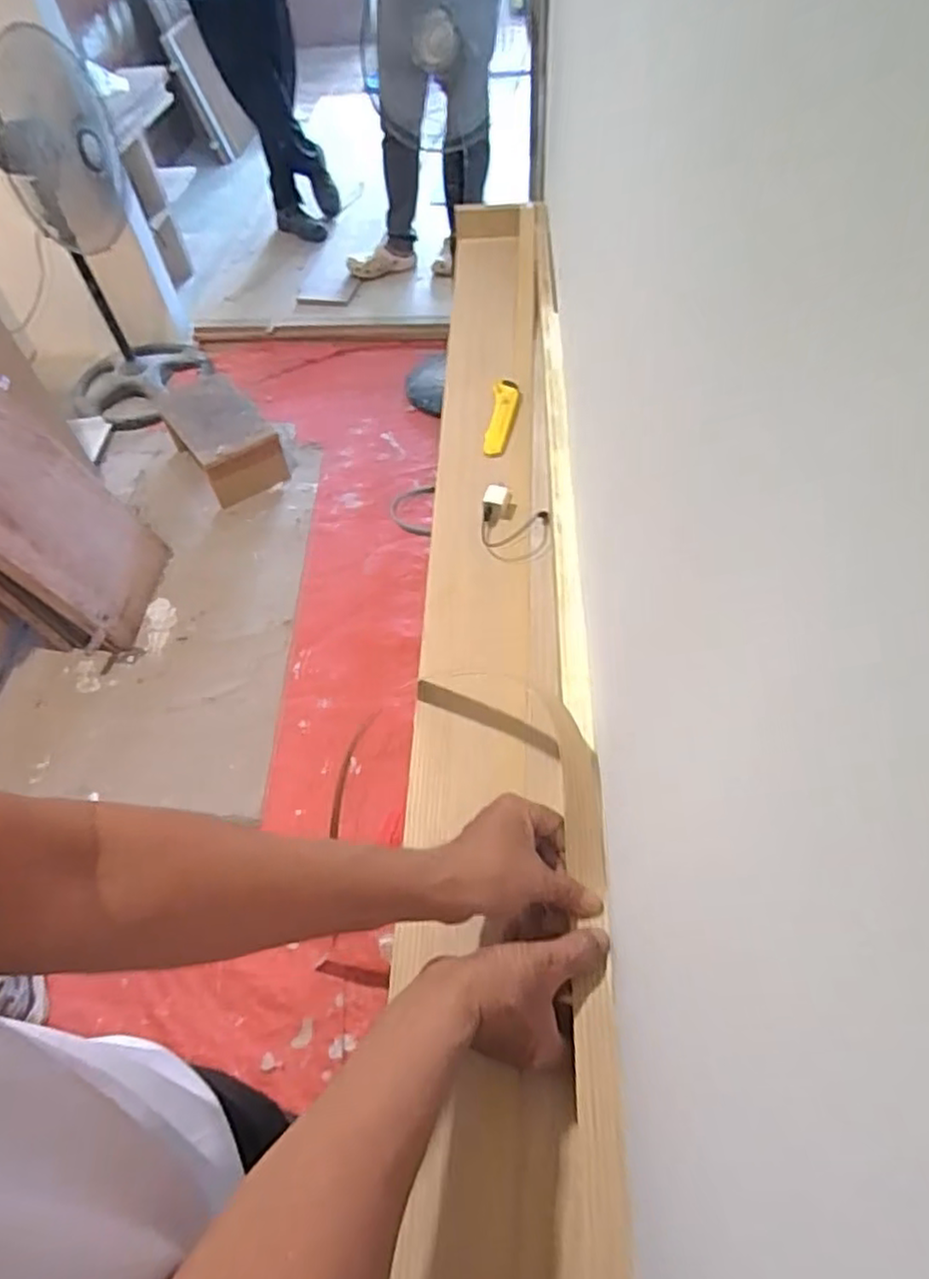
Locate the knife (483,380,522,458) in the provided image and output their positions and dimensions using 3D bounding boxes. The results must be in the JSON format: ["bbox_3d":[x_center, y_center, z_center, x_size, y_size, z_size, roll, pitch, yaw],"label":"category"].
[{"bbox_3d":[0.054,-0.314,0.970,0.040,0.023,0.137,5,55,9],"label":"knife"}]

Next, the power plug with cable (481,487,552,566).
[{"bbox_3d":[0.062,-0.142,0.845,0.085,0.033,0.108,6,62,5],"label":"power plug with cable"}]

